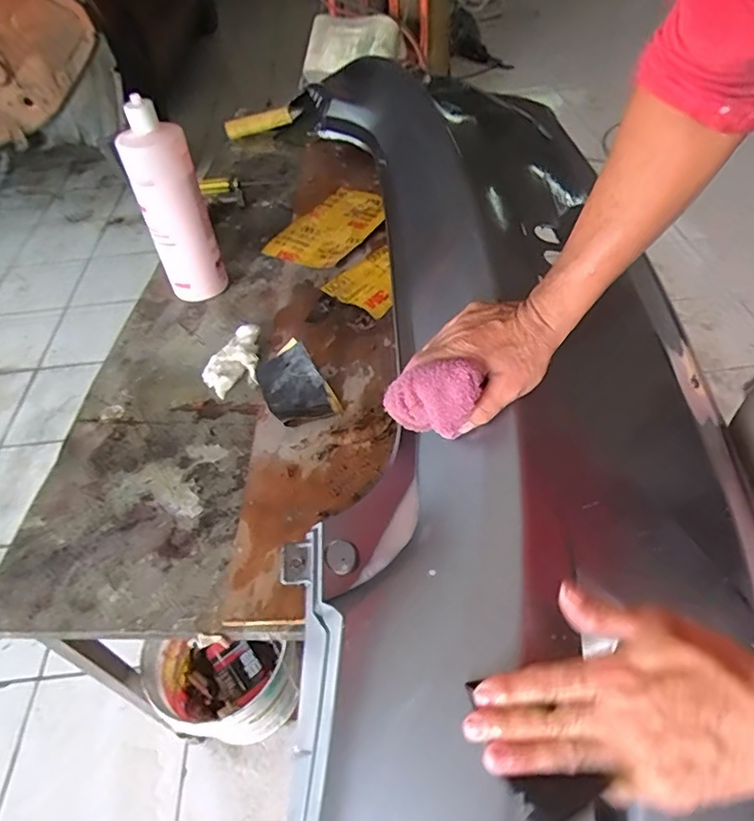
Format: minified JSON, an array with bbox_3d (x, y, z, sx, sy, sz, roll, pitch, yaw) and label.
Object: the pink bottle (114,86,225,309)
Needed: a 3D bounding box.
[{"bbox_3d":[-0.264,-0.262,0.724,0.080,0.243,0.073,-16,49,-7],"label":"pink bottle"}]

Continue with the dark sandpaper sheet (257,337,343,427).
[{"bbox_3d":[-0.098,-0.030,0.635,0.070,0.026,0.119,-28,52,-17],"label":"dark sandpaper sheet"}]

